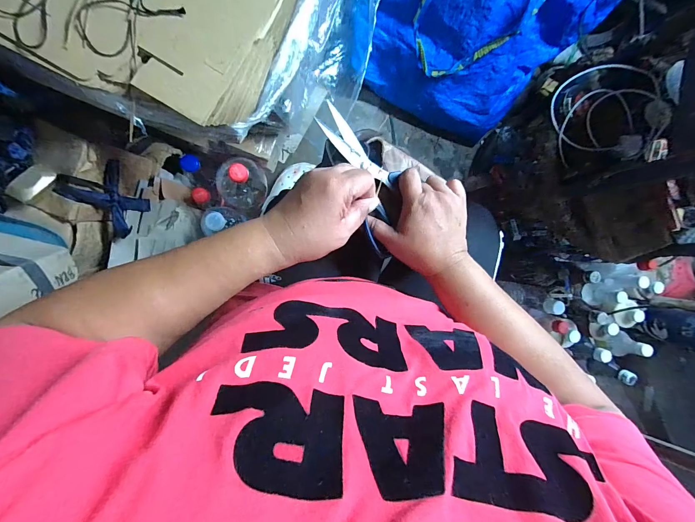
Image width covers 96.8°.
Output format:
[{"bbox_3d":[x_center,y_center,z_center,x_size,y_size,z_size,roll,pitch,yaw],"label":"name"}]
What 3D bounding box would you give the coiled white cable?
[{"bbox_3d":[0.495,-0.274,0.579,0.217,0.068,0.172,-10,107,0],"label":"coiled white cable"}]

